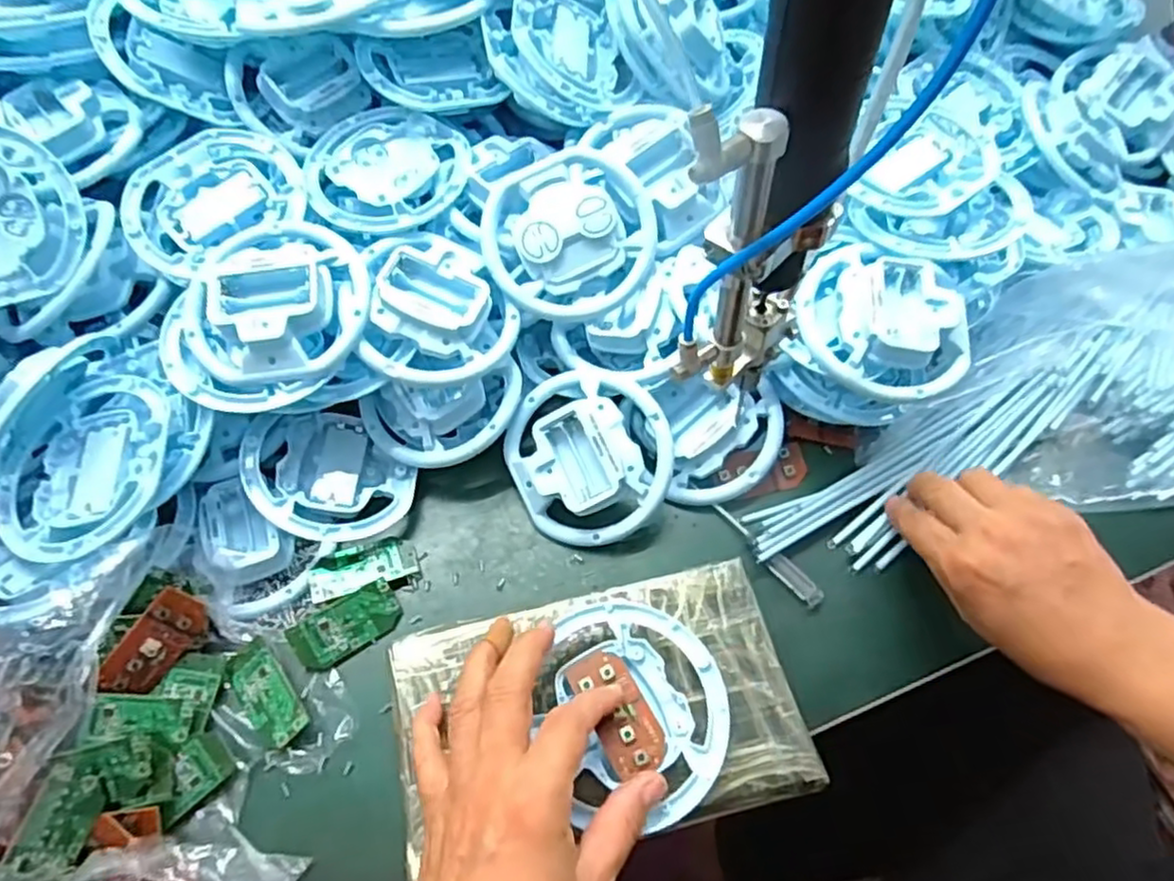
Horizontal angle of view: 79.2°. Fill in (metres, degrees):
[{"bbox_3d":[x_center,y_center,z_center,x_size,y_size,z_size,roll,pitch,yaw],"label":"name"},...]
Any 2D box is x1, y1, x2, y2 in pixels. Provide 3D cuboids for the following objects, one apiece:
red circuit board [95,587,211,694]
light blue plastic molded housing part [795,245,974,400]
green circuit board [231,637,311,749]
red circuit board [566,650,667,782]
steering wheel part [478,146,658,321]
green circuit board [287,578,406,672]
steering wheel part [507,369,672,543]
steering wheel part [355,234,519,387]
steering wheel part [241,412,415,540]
[{"bbox_3d":[-0.231,0.110,0.383,0.006,0.031,0.056,16,69,51],"label":"red circuit board"},{"bbox_3d":[0.169,-0.071,0.413,0.085,0.030,0.100,-21,64,-11],"label":"light blue plastic molded housing part"},{"bbox_3d":[-0.174,0.138,0.387,0.025,0.006,0.057,-36,67,-17],"label":"green circuit board"},{"bbox_3d":[0.016,0.133,0.350,0.029,0.006,0.059,-24,63,-12],"label":"red circuit board"},{"bbox_3d":[-0.010,-0.123,0.440,0.103,0.028,0.098,-22,88,-4],"label":"steering wheel part"},{"bbox_3d":[-0.138,0.107,0.408,0.060,0.004,0.029,-27,81,-20],"label":"green circuit board"},{"bbox_3d":[0.006,0.006,0.434,0.086,0.034,0.106,-27,81,-8],"label":"steering wheel part"},{"bbox_3d":[-0.089,-0.077,0.431,0.089,0.037,0.092,2,71,-10],"label":"steering wheel part"},{"bbox_3d":[-0.160,0.023,0.440,0.093,0.022,0.088,-4,60,-28],"label":"steering wheel part"}]

